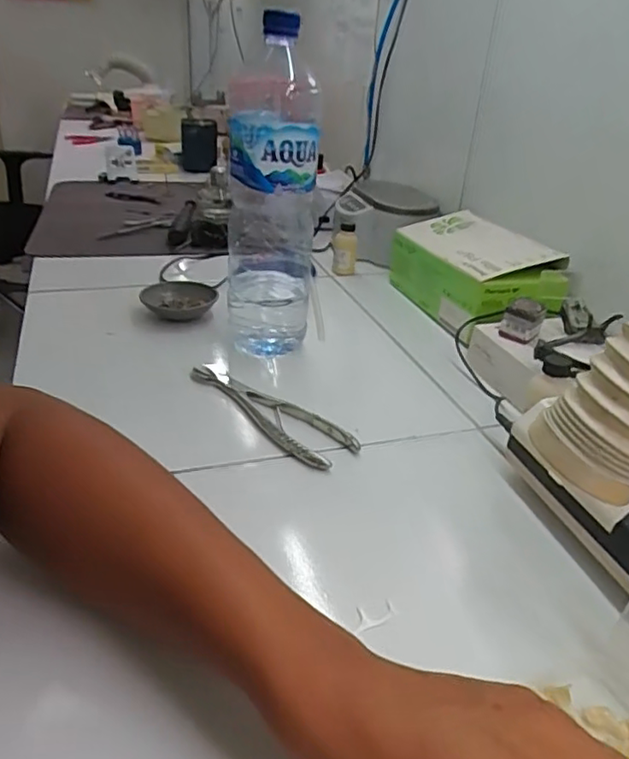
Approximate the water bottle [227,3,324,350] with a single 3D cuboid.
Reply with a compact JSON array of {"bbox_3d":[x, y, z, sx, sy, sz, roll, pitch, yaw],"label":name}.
[{"bbox_3d":[-0.043,-0.175,0.614,0.092,0.294,0.100,0,30,-9],"label":"water bottle"}]

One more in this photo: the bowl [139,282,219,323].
[{"bbox_3d":[-0.159,-0.091,0.725,0.085,0.026,0.085,4,29,-2],"label":"bowl"}]

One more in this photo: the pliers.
[{"bbox_3d":[-0.046,0.028,0.548,0.183,0.011,0.051,27,36,34],"label":"pliers"}]

